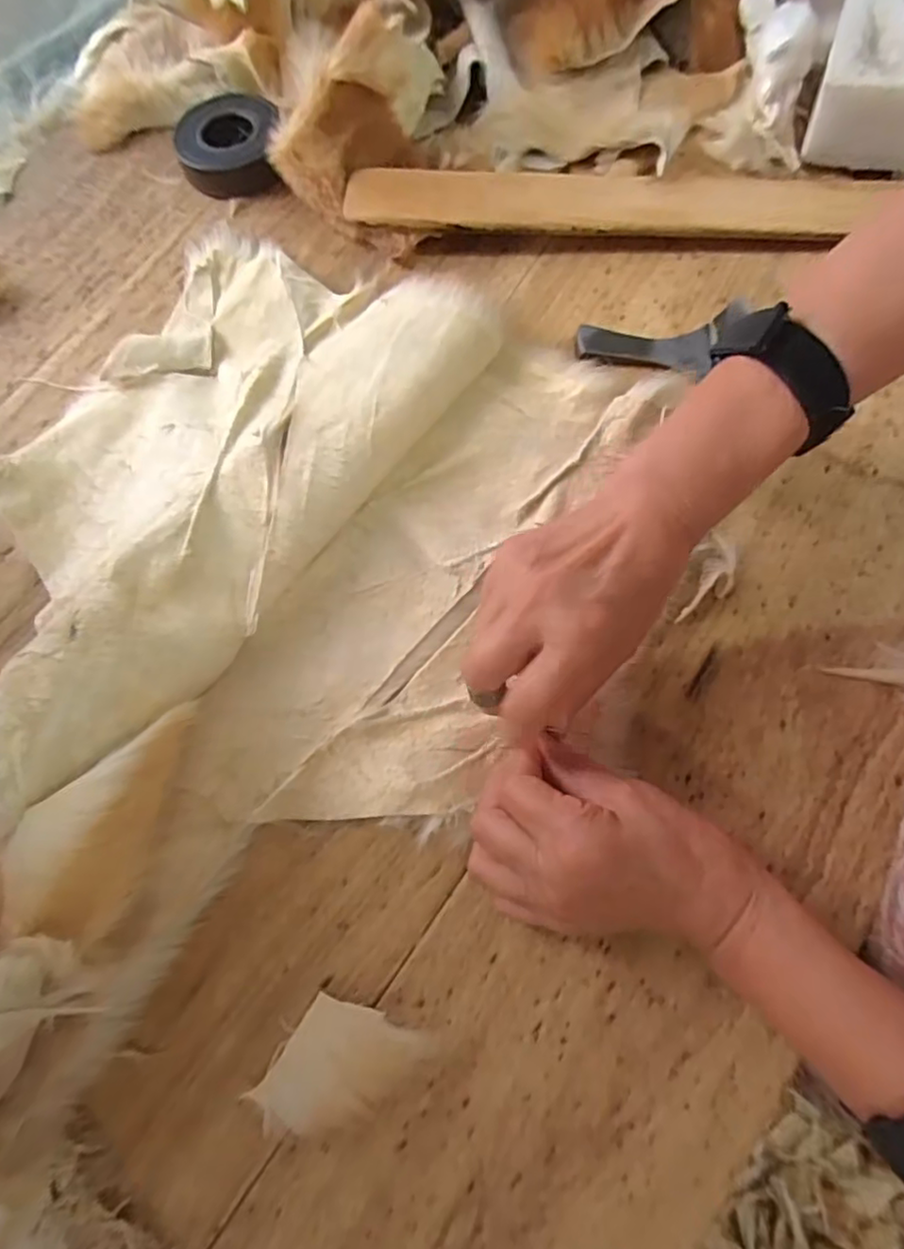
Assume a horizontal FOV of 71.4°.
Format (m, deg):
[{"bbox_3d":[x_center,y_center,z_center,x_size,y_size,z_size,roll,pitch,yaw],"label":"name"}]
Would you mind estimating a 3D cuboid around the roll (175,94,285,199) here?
[{"bbox_3d":[-0.174,-0.379,0.494,0.076,0.030,0.086,-6,71,-1],"label":"roll"}]

